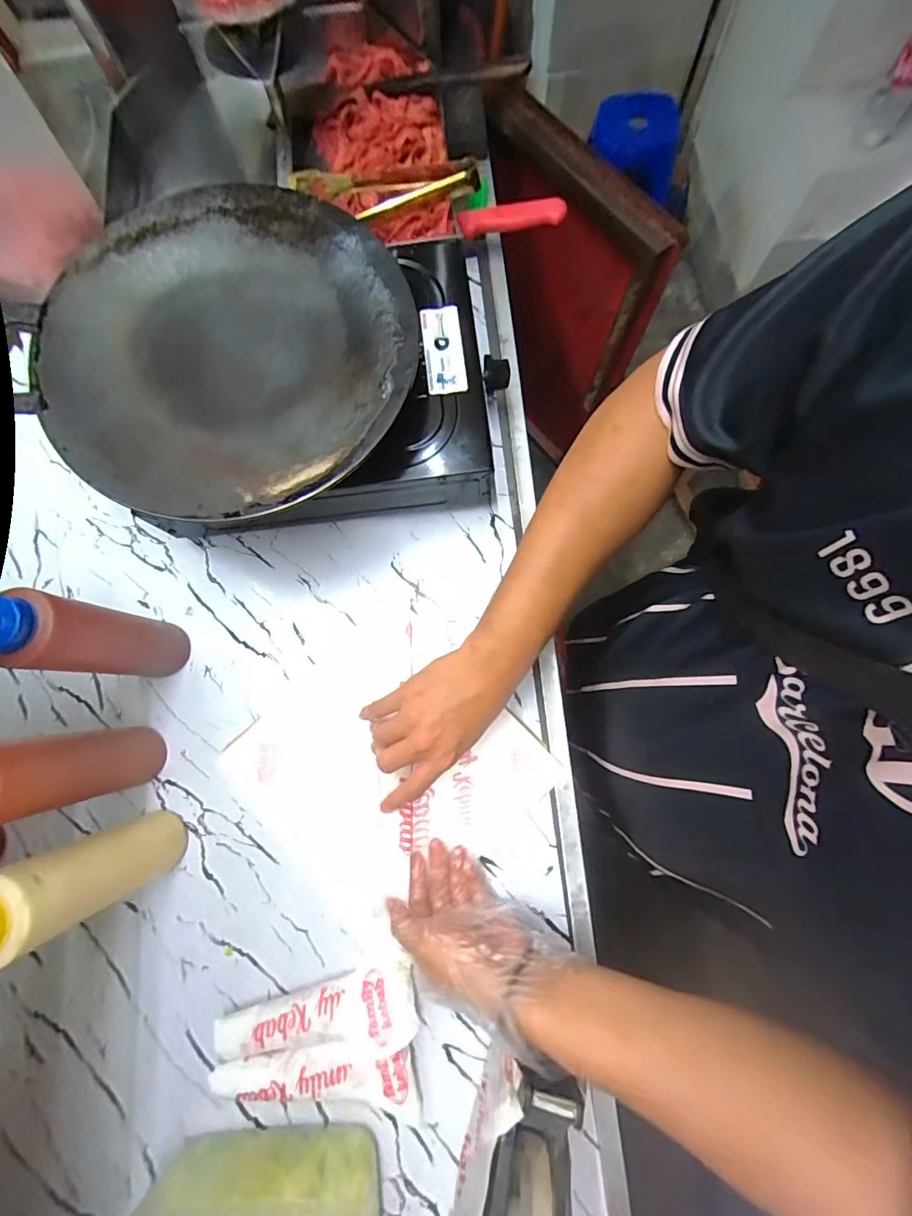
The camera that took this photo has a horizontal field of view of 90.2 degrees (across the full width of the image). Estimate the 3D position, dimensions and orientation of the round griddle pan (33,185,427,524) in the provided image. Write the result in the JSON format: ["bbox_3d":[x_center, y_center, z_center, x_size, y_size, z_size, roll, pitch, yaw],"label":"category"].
[{"bbox_3d":[-0.199,-0.237,0.406,0.309,0.024,0.321,0,79,2],"label":"round griddle pan"}]

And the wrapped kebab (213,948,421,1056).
[{"bbox_3d":[-0.125,0.369,0.407,0.185,0.041,0.061,-19,79,-2],"label":"wrapped kebab"}]

